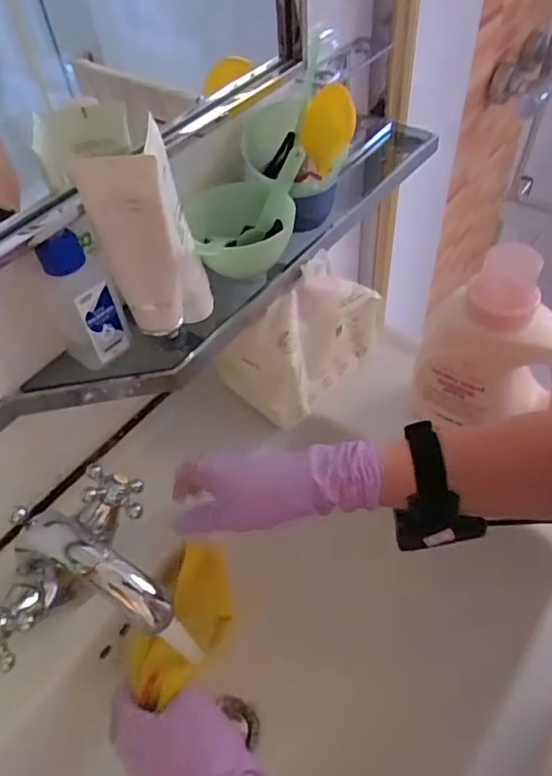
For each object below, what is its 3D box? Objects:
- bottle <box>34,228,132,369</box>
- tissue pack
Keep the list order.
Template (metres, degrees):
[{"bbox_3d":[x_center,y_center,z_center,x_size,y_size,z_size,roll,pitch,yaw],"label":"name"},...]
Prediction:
[{"bbox_3d":[-0.152,-0.069,0.458,0.051,0.112,0.037,-29,55,-17],"label":"bottle"},{"bbox_3d":[0.028,-0.056,0.613,0.091,0.118,0.169,33,61,27],"label":"tissue pack"}]

